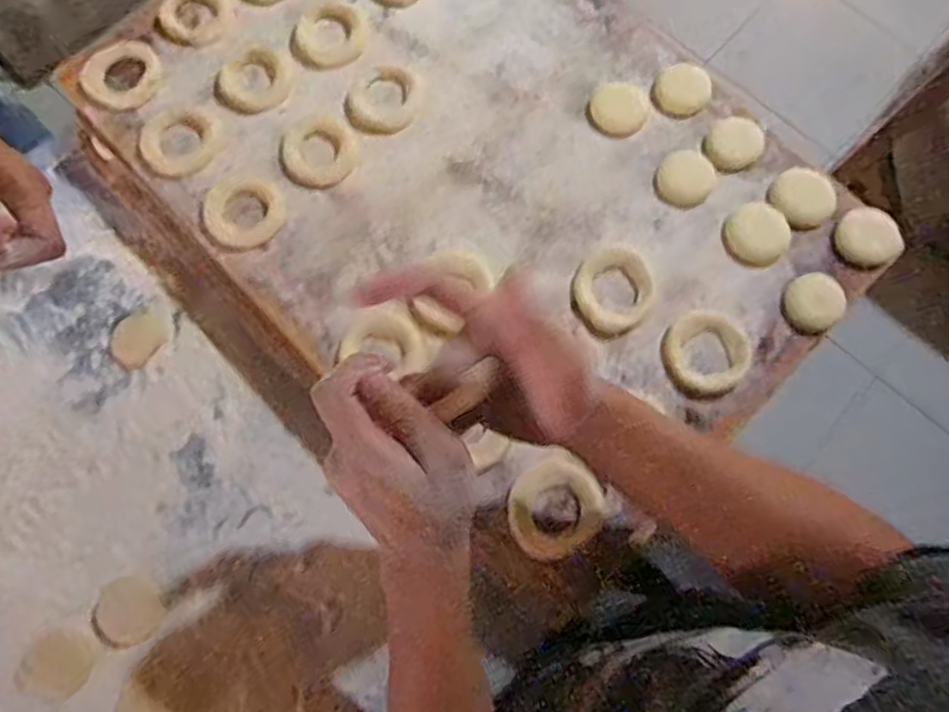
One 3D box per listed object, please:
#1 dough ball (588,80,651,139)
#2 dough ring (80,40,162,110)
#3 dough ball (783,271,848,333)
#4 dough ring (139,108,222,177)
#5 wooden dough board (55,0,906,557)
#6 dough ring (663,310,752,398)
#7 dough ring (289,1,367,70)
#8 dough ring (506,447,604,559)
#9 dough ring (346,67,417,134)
[{"bbox_3d":[0.125,-0.215,0.591,0.050,0.008,0.052,1,75,-2],"label":"dough ball"},{"bbox_3d":[-0.304,-0.243,0.586,0.065,0.008,0.067,1,75,-2],"label":"dough ring"},{"bbox_3d":[0.276,-0.043,0.551,0.048,0.021,0.044,1,75,-2],"label":"dough ball"},{"bbox_3d":[-0.248,-0.182,0.574,0.066,0.007,0.060,1,75,-2],"label":"dough ring"},{"bbox_3d":[0.000,-0.168,0.576,0.416,0.059,0.599,-43,80,-12],"label":"wooden dough board"},{"bbox_3d":[0.184,-0.003,0.537,0.065,0.014,0.066,1,75,-2],"label":"dough ring"},{"bbox_3d":[-0.130,-0.284,0.602,0.066,0.010,0.065,1,75,-2],"label":"dough ring"},{"bbox_3d":[0.059,0.113,0.503,0.070,0.012,0.065,1,75,-2],"label":"dough ring"},{"bbox_3d":[-0.080,-0.223,0.589,0.063,0.012,0.064,1,75,-2],"label":"dough ring"}]

